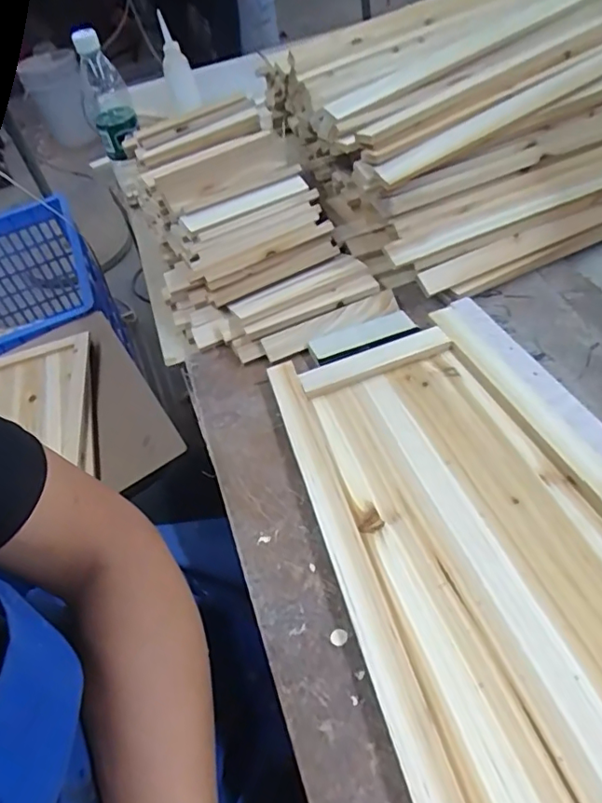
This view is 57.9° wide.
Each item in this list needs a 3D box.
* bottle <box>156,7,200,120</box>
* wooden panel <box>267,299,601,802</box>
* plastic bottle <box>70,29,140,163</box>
[{"bbox_3d":[-0.243,-0.649,1.065,0.053,0.179,0.063,-22,31,-18],"label":"bottle"},{"bbox_3d":[0.149,0.094,0.414,0.265,0.026,0.430,-17,50,-9],"label":"wooden panel"},{"bbox_3d":[-0.279,-0.441,0.785,0.057,0.155,0.068,-19,50,-11],"label":"plastic bottle"}]

